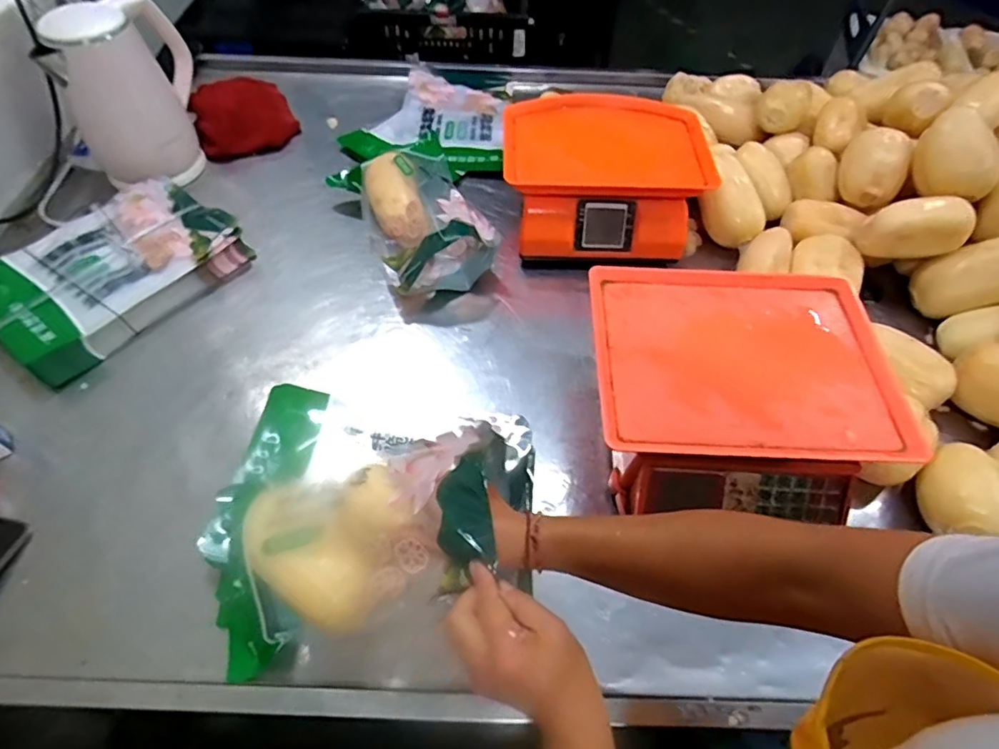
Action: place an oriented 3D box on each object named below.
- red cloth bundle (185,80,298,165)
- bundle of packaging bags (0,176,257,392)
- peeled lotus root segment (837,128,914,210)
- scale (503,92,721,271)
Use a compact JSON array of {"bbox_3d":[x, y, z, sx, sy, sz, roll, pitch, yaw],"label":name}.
[{"bbox_3d":[-0.440,-0.452,0.949,0.160,0.064,0.168,-20,57,-15],"label":"red cloth bundle"},{"bbox_3d":[-0.521,-0.139,0.741,0.202,0.059,0.300,33,60,20],"label":"bundle of packaging bags"},{"bbox_3d":[0.533,-0.294,0.786,0.089,0.078,0.075,32,60,19],"label":"peeled lotus root segment"},{"bbox_3d":[0.148,-0.296,0.815,0.284,0.106,0.240,-1,55,-3],"label":"scale"}]

